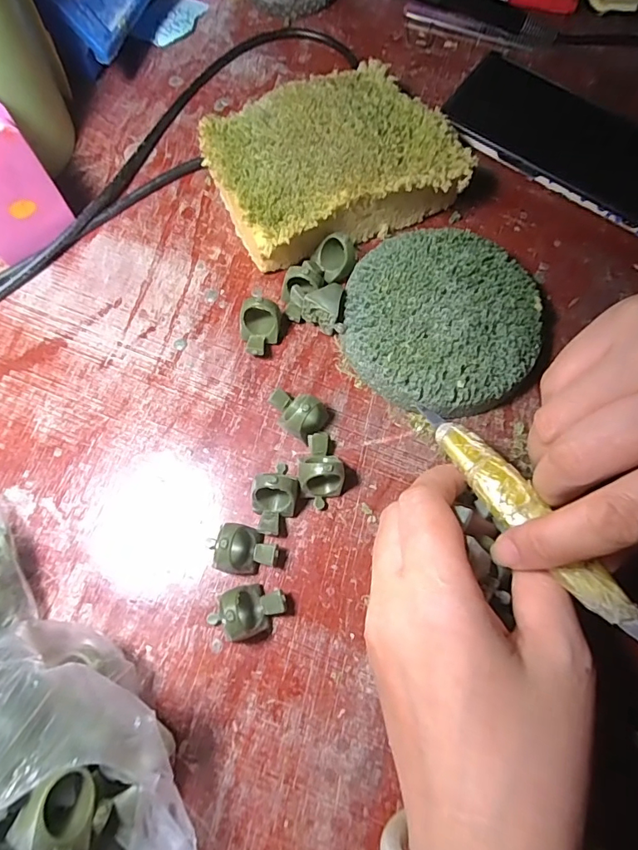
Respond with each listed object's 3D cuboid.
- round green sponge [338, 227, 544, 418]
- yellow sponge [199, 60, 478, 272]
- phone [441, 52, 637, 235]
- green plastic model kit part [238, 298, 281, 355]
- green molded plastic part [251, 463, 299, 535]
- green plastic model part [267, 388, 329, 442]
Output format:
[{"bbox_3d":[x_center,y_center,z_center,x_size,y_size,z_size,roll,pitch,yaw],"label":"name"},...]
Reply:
[{"bbox_3d":[0.064,-0.056,0.250,0.098,0.025,0.100,1,72,-2],"label":"round green sponge"},{"bbox_3d":[0.008,-0.148,0.269,0.135,0.043,0.092,-23,74,-9],"label":"yellow sponge"},{"bbox_3d":[0.169,-0.185,0.304,0.166,0.011,0.088,35,74,9],"label":"phone"},{"bbox_3d":[-0.030,-0.050,0.245,0.021,0.025,0.023,1,72,-2],"label":"green plastic model kit part"},{"bbox_3d":[-0.020,0.033,0.217,0.020,0.025,0.033,15,72,3],"label":"green molded plastic part"},{"bbox_3d":[-0.011,-0.006,0.231,0.029,0.025,0.022,13,71,2],"label":"green plastic model part"}]

